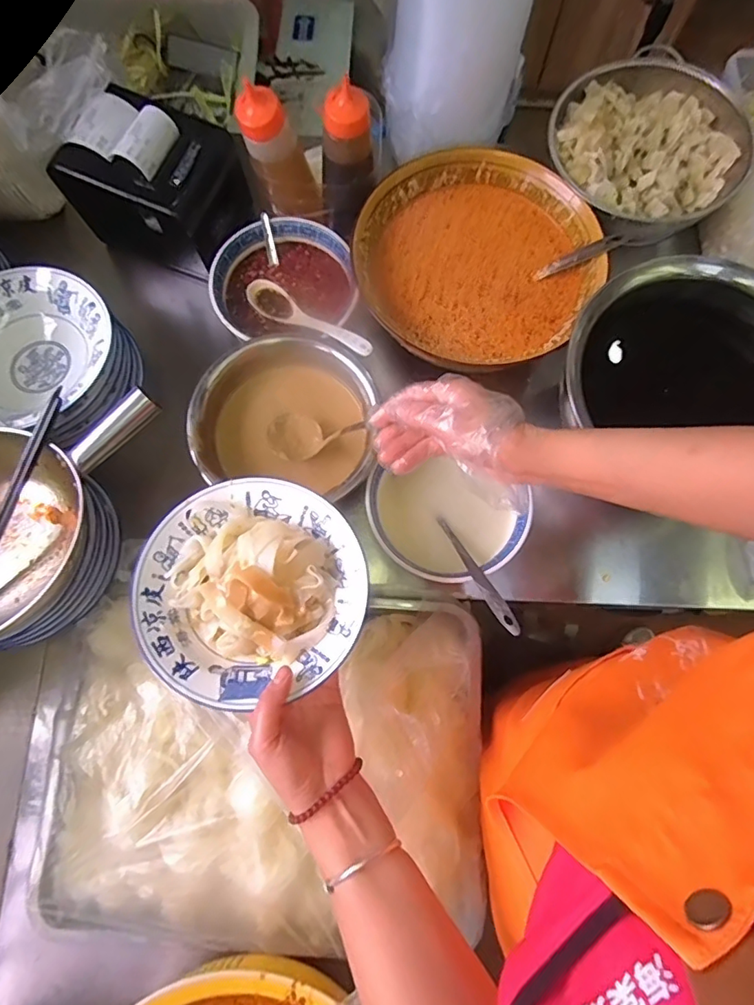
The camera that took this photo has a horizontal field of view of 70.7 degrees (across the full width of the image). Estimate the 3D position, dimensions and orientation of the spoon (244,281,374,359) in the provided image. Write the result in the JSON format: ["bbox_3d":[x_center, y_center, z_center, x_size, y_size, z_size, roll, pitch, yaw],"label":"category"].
[{"bbox_3d":[-0.084,-0.221,0.647,0.193,0.028,0.041,35,76,25],"label":"spoon"}]

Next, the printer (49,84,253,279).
[{"bbox_3d":[-0.274,-0.414,0.684,0.196,0.138,0.150,20,75,4],"label":"printer"}]

